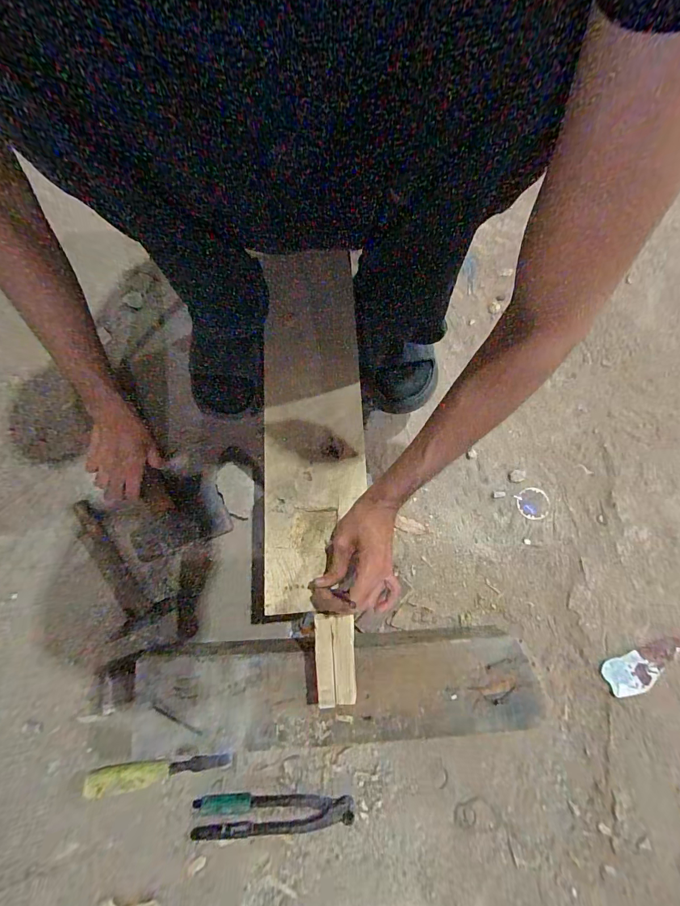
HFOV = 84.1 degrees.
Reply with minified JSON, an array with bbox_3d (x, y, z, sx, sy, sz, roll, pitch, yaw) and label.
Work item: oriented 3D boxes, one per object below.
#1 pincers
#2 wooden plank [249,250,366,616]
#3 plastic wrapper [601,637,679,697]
[{"bbox_3d":[-0.089,0.486,0.508,0.210,0.016,0.045,-3,75,-2],"label":"pincers"},{"bbox_3d":[-0.038,-0.054,0.524,0.134,0.032,0.497,-2,75,-2],"label":"wooden plank"},{"bbox_3d":[0.463,0.325,0.569,0.132,0.006,0.051,-16,76,-6],"label":"plastic wrapper"}]

